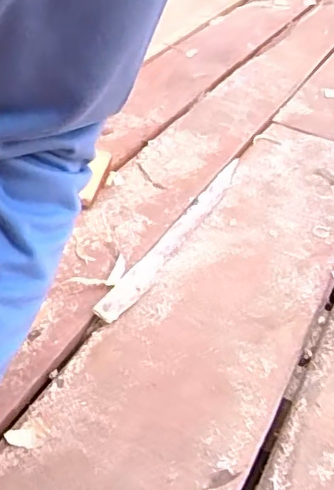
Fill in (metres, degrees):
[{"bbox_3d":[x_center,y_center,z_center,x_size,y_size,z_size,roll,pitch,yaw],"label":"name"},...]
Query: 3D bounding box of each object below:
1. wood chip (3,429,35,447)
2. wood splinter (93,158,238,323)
[{"bbox_3d":[-0.117,0.152,0.477,0.025,0.004,0.015,8,40,1],"label":"wood chip"},{"bbox_3d":[0.017,-0.019,0.697,0.025,0.010,0.334,23,43,18],"label":"wood splinter"}]

